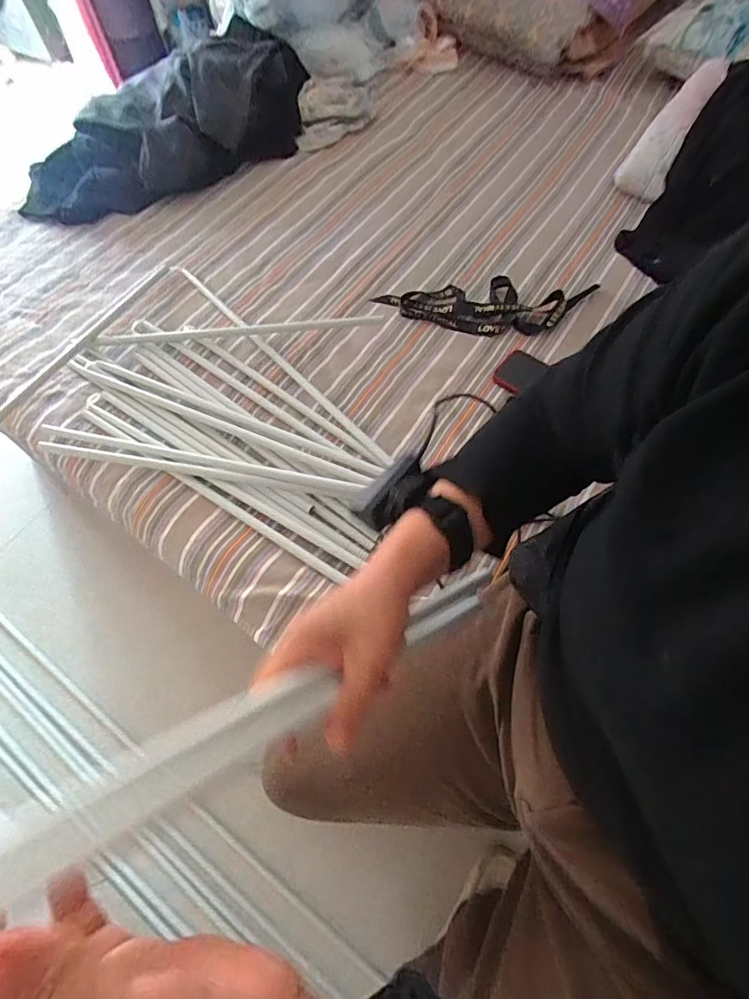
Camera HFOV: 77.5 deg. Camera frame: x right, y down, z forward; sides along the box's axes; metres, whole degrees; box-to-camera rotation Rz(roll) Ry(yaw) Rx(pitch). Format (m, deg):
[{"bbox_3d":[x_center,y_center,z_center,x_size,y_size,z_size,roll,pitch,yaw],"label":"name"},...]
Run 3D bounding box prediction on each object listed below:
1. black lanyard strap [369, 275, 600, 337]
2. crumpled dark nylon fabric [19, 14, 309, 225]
[{"bbox_3d":[0.195,-0.364,0.848,0.357,0.034,0.147,16,64,11],"label":"black lanyard strap"},{"bbox_3d":[-0.458,-0.832,1.052,0.709,0.156,0.275,-34,66,-14],"label":"crumpled dark nylon fabric"}]

